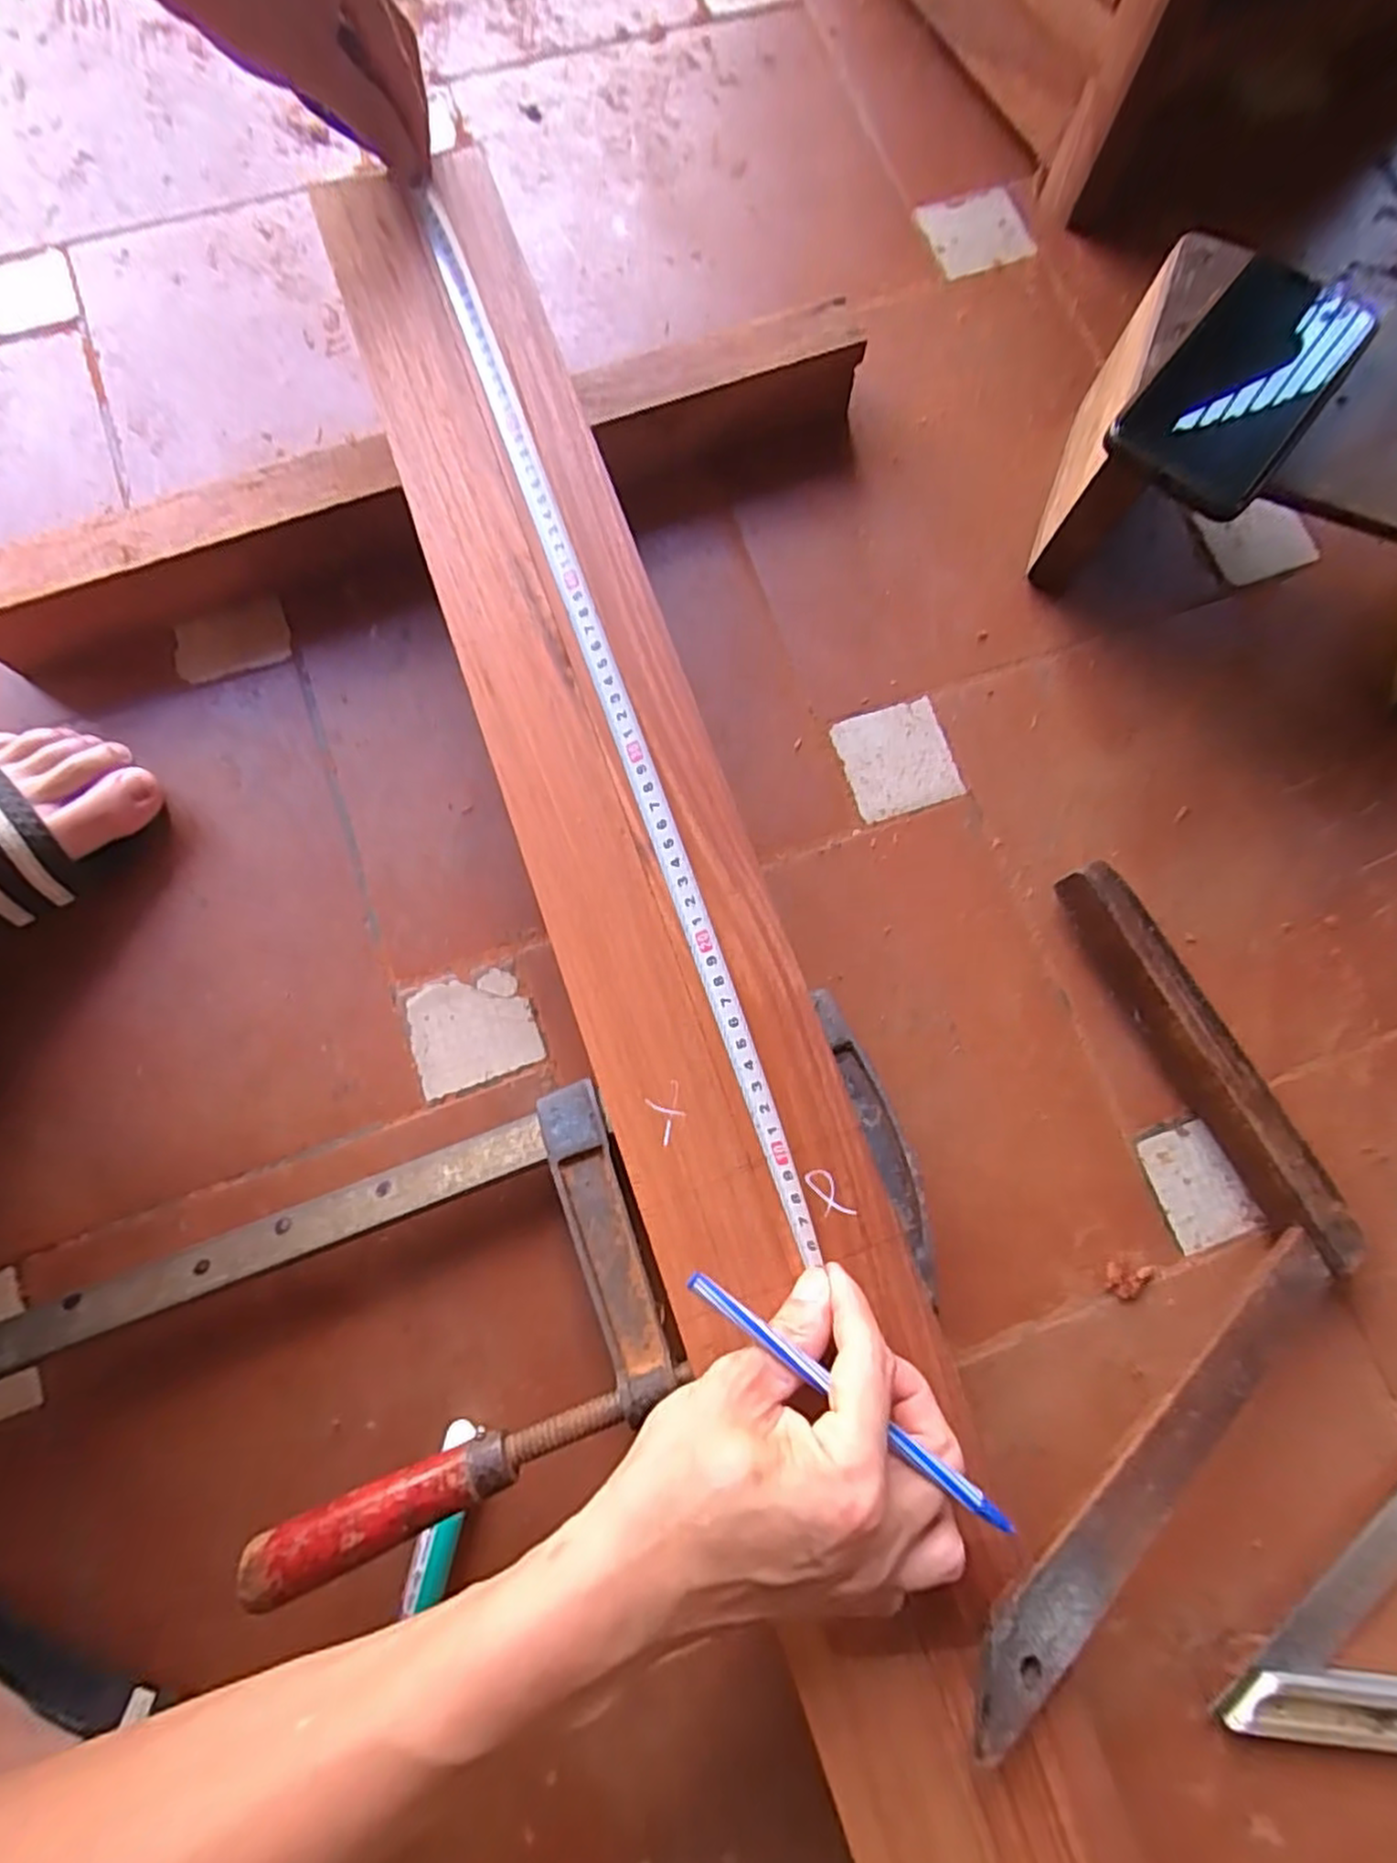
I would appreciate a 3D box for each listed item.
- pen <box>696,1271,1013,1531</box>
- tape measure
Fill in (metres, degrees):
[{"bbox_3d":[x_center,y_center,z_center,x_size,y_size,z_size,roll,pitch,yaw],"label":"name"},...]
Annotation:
[{"bbox_3d":[0.054,0.172,0.269,0.138,0.006,0.008,33,81,12],"label":"pen"},{"bbox_3d":[-0.047,-0.134,0.359,0.018,0.008,0.559,-19,80,-3],"label":"tape measure"}]

